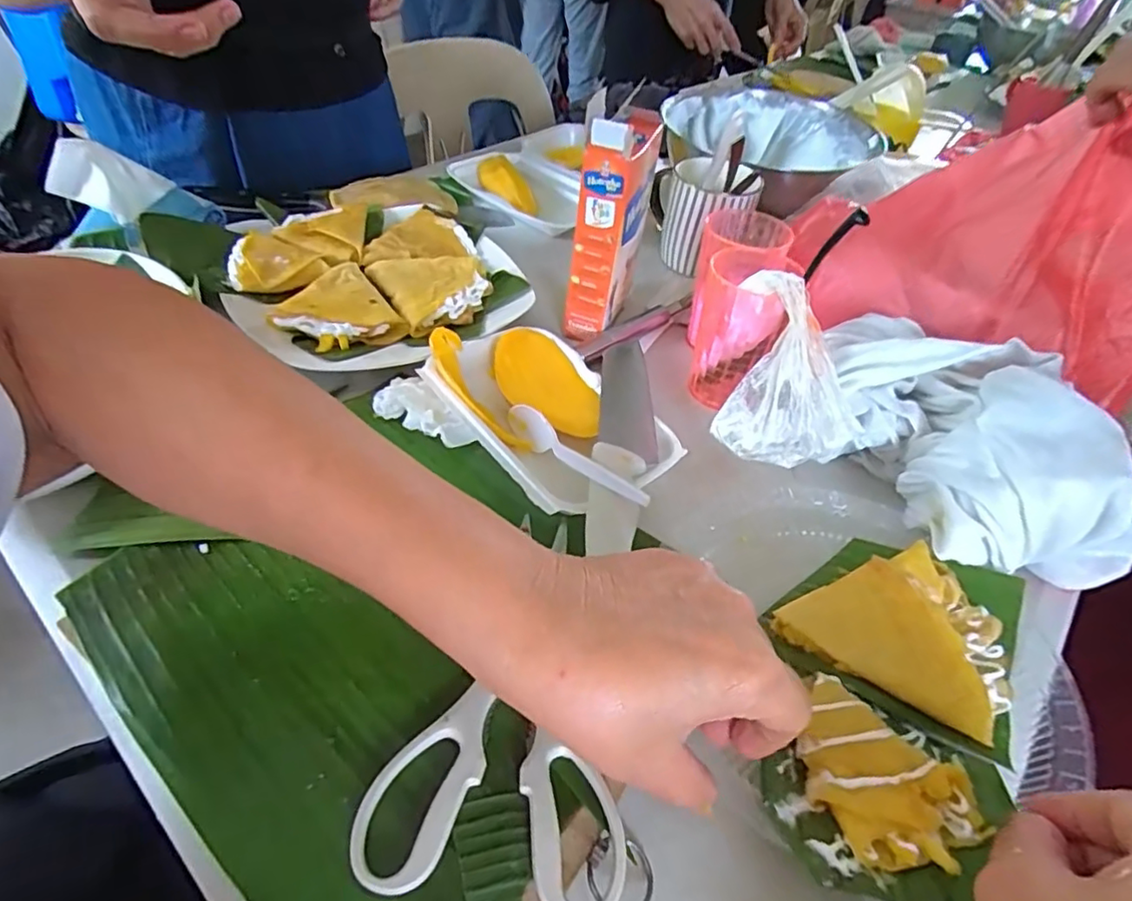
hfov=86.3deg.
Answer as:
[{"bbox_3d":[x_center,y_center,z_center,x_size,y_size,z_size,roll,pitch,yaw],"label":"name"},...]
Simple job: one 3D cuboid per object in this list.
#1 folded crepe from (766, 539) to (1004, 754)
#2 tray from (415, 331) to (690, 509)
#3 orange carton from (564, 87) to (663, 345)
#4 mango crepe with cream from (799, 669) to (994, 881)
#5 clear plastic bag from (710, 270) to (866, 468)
[{"bbox_3d":[0.183,0.089,0.328,0.110,0.017,0.088,28,50,19],"label":"folded crepe"},{"bbox_3d":[-0.013,-0.031,0.419,0.112,0.034,0.175,-27,54,-28],"label":"tray"},{"bbox_3d":[0.035,-0.186,0.483,0.047,0.169,0.094,13,46,7],"label":"orange carton"},{"bbox_3d":[0.134,0.141,0.265,0.063,0.015,0.078,-21,52,-24],"label":"mango crepe with cream"},{"bbox_3d":[0.132,-0.056,0.392,0.089,0.067,0.128,-17,50,-21],"label":"clear plastic bag"}]

